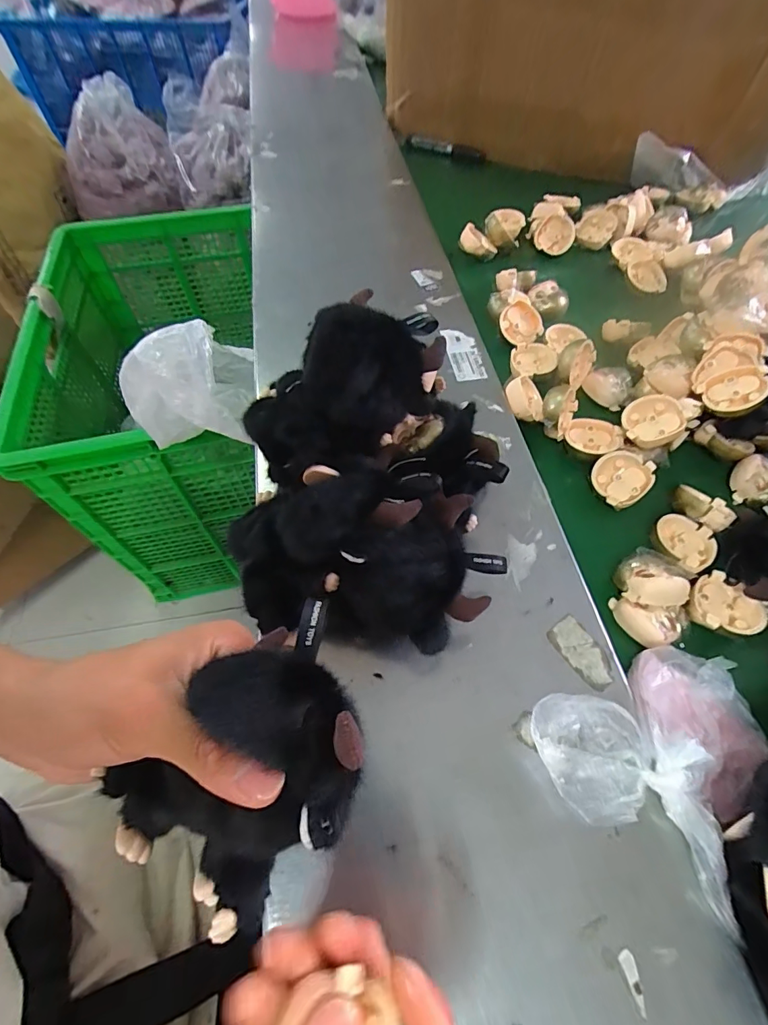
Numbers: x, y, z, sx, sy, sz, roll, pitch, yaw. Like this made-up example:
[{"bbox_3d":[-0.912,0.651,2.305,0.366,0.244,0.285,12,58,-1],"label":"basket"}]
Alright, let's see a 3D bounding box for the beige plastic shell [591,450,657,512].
[{"bbox_3d":[0.211,-0.030,0.411,0.051,0.018,0.045,-30,62,-18],"label":"beige plastic shell"}]

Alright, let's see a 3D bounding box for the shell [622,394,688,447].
[{"bbox_3d":[0.242,-0.083,0.417,0.047,0.014,0.049,-10,66,22],"label":"shell"}]

